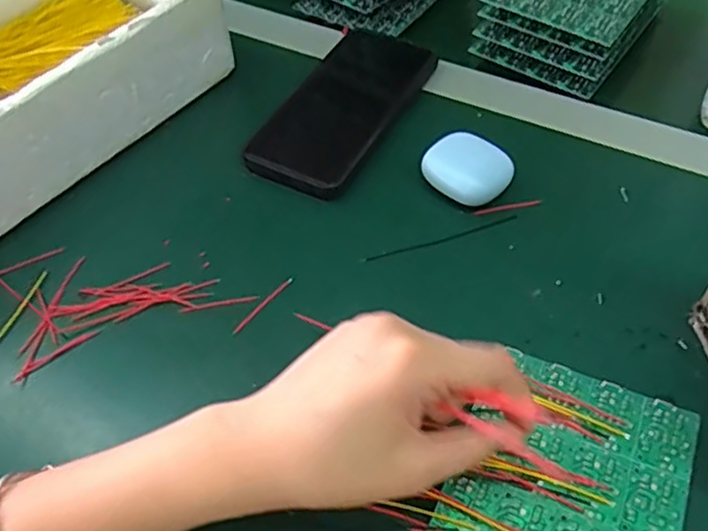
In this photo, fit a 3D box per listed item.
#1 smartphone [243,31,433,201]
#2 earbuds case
[{"bbox_3d":[-0.009,-0.115,0.467,0.079,0.010,0.165,23,57,19],"label":"smartphone"},{"bbox_3d":[0.074,-0.062,0.417,0.051,0.024,0.042,27,58,21],"label":"earbuds case"}]

